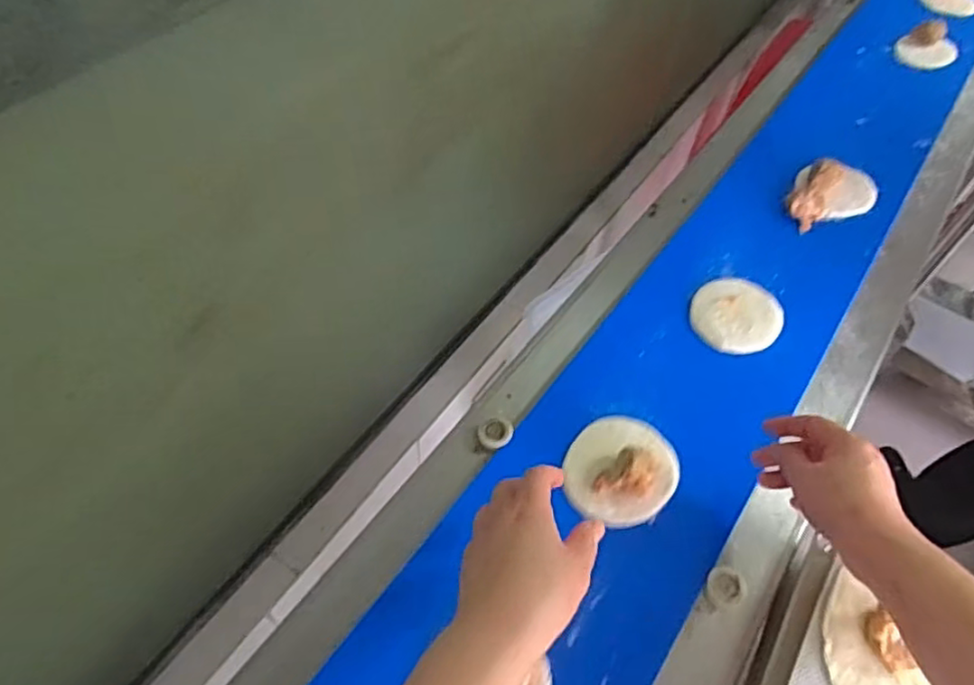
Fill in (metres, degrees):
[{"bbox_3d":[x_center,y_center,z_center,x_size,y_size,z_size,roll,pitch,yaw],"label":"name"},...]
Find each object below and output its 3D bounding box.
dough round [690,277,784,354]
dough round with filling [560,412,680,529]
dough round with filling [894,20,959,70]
[{"bbox_3d":[0.264,-0.030,0.677,0.090,0.010,0.099,2,54,-3],"label":"dough round"},{"bbox_3d":[0.120,0.103,0.559,0.095,0.040,0.109,26,56,14],"label":"dough round with filling"},{"bbox_3d":[0.684,-0.460,0.993,0.083,0.029,0.103,35,59,20],"label":"dough round with filling"}]

